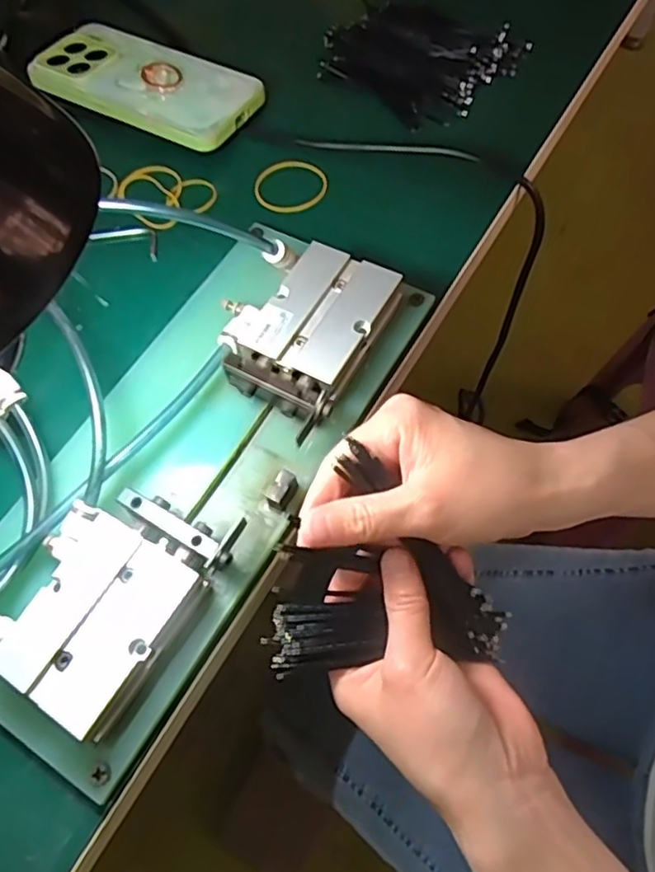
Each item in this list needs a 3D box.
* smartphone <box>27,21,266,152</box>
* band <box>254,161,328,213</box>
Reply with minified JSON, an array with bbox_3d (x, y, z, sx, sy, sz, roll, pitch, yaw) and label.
[{"bbox_3d":[-0.122,-0.242,0.425,0.150,0.013,0.075,25,68,14],"label":"smartphone"},{"bbox_3d":[-0.023,-0.159,0.398,0.045,0.006,0.041,8,68,9],"label":"band"}]

